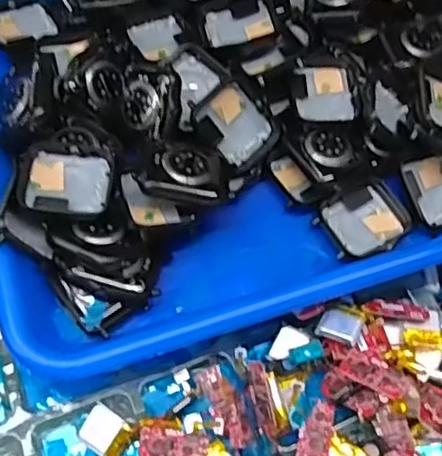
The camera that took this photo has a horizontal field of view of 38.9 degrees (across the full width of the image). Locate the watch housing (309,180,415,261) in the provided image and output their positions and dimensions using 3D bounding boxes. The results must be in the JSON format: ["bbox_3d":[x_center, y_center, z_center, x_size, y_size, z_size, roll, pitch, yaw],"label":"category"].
[{"bbox_3d":[0.073,-0.004,0.318,0.045,0.008,0.037,-28,68,-18],"label":"watch housing"}]

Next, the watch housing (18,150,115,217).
[{"bbox_3d":[-0.071,-0.020,0.289,0.042,0.007,0.032,2,62,-4],"label":"watch housing"}]

